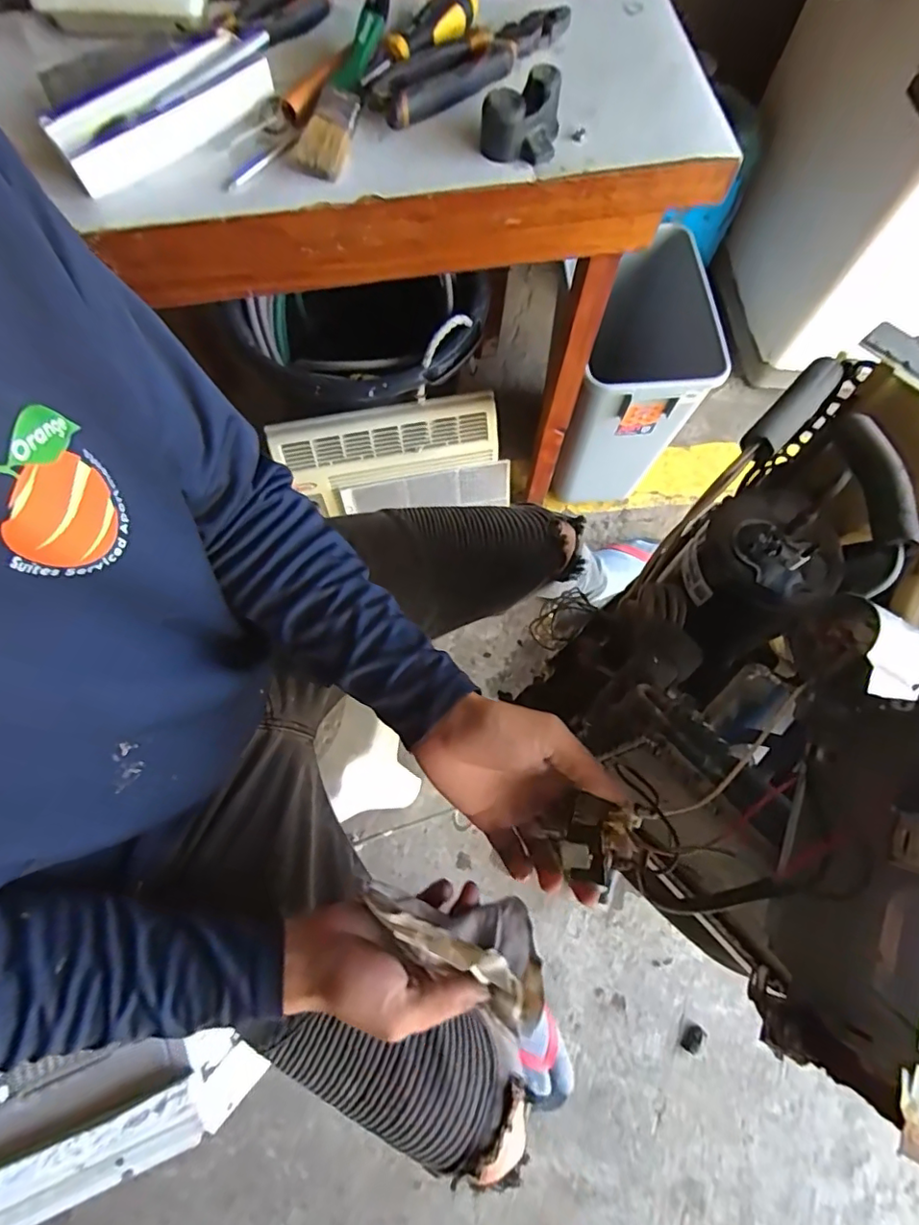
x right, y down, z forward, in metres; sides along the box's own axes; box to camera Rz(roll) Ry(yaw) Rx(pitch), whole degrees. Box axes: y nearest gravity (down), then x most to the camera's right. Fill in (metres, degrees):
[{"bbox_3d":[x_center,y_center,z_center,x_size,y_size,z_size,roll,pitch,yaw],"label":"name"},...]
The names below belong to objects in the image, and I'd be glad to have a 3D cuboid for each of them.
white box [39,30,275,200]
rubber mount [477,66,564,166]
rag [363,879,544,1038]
[{"bbox_3d":[-0.257,-0.432,0.475,0.186,0.022,0.082,-43,79,-12],"label":"white box"},{"bbox_3d":[0.052,-0.424,0.473,0.065,0.045,0.047,7,74,1],"label":"rubber mount"},{"bbox_3d":[0.003,0.237,0.398,0.145,0.065,0.068,33,73,-16],"label":"rag"}]

